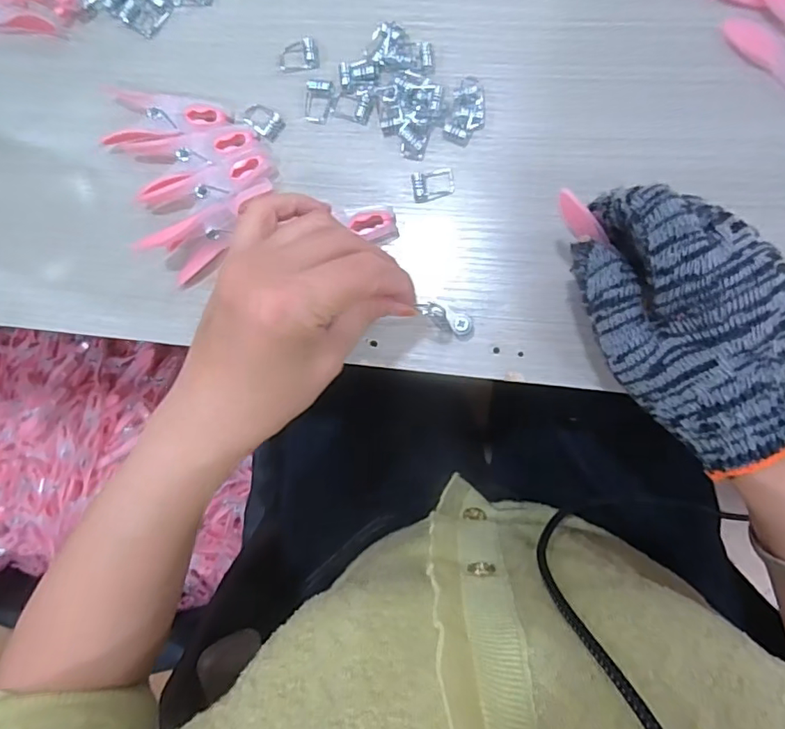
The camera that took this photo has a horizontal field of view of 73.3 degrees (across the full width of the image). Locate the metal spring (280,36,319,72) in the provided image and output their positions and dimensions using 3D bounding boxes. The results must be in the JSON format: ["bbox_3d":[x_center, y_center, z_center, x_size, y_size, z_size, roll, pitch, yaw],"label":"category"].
[{"bbox_3d":[-0.055,-0.183,0.310,0.025,0.004,0.018,-1,88,8],"label":"metal spring"}]

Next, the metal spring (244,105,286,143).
[{"bbox_3d":[-0.076,-0.145,0.312,0.025,0.005,0.015,37,93,7],"label":"metal spring"}]

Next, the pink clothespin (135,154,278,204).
[{"bbox_3d":[-0.111,-0.105,0.311,0.083,0.009,0.024,-12,86,7],"label":"pink clothespin"}]

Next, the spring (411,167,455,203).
[{"bbox_3d":[0.023,-0.103,0.299,0.024,0.008,0.016,-14,86,7],"label":"spring"}]

